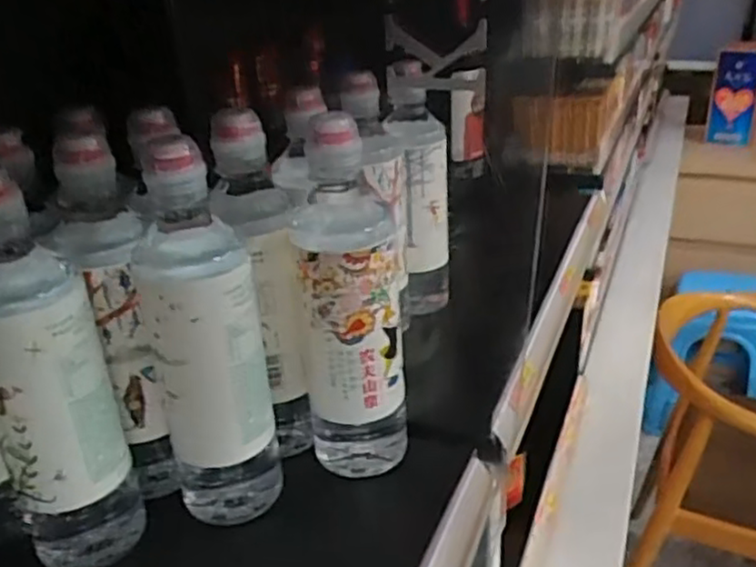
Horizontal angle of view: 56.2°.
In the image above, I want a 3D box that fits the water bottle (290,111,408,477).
[{"bbox_3d":[-0.016,0.014,0.431,0.060,0.222,0.054,-2,25,1],"label":"water bottle"}]

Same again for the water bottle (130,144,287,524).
[{"bbox_3d":[-0.096,0.028,0.397,0.061,0.211,0.052,-11,27,-17],"label":"water bottle"}]

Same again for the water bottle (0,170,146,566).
[{"bbox_3d":[-0.175,0.053,0.377,0.064,0.222,0.051,-14,28,-23],"label":"water bottle"}]

